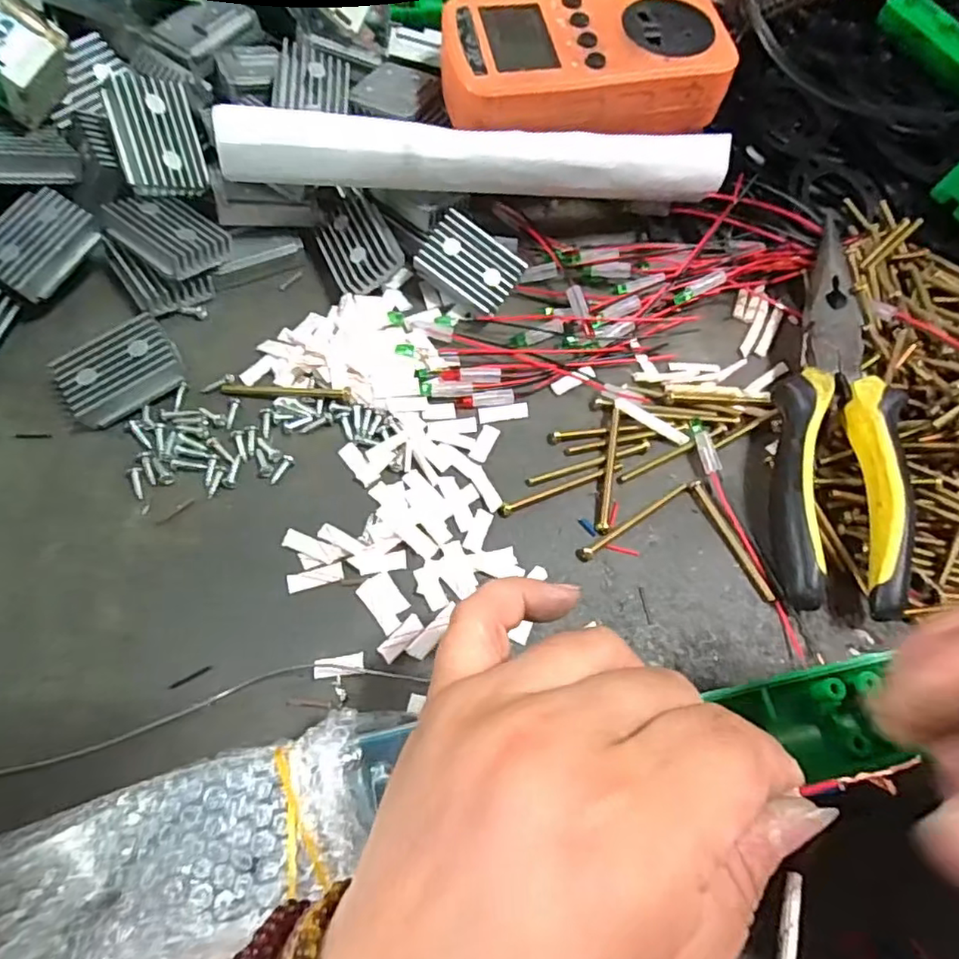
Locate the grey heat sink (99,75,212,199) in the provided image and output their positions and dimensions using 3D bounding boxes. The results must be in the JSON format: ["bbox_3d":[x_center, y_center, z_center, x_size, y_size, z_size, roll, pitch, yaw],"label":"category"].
[{"bbox_3d":[-0.141,-0.151,0.266,0.034,0.006,0.048,-20,103,-31],"label":"grey heat sink"}]

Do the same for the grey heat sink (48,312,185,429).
[{"bbox_3d":[-0.151,-0.045,0.256,0.047,0.016,0.032,-33,73,-16],"label":"grey heat sink"}]

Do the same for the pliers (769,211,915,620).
[{"bbox_3d":[0.152,-0.035,0.259,0.046,0.023,0.182,12,67,1],"label":"pliers"}]

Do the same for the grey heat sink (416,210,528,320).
[{"bbox_3d":[-0.004,-0.100,0.283,0.045,0.008,0.033,30,89,-5],"label":"grey heat sink"}]

